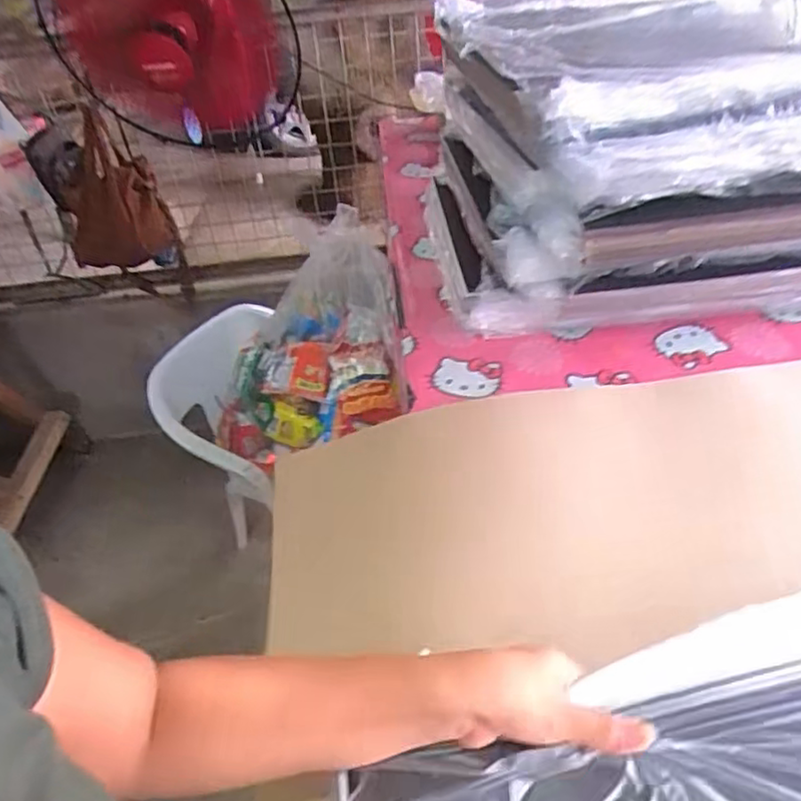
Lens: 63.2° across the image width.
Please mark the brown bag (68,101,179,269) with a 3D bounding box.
[{"bbox_3d":[-0.703,-0.477,1.571,0.304,0.353,0.073,10,42,18],"label":"brown bag"}]

